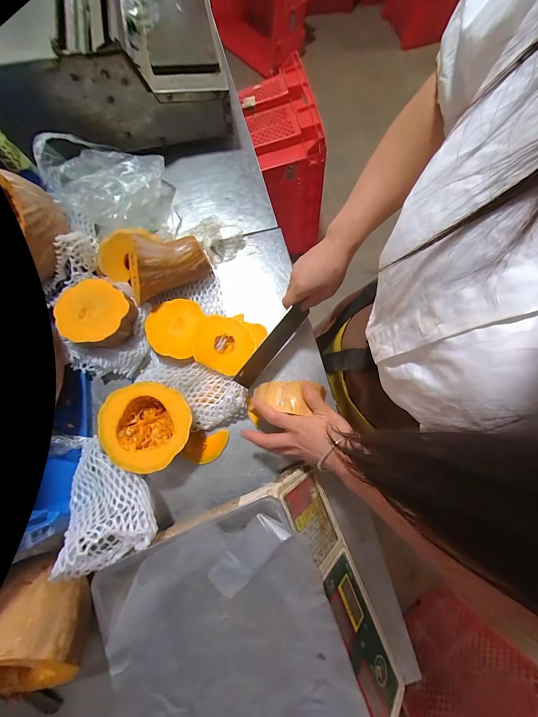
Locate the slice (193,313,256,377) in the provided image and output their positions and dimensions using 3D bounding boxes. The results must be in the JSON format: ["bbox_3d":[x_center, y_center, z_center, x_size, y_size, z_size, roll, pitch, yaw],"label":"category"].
[{"bbox_3d":[-0.082,-0.027,0.466,0.105,0.020,0.105,4,71,-11],"label":"slice"}]

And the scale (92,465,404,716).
[{"bbox_3d":[-0.016,0.362,0.329,0.313,0.102,0.331,-21,79,-5],"label":"scale"}]

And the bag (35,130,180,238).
[{"bbox_3d":[-0.312,-0.342,0.511,0.203,0.101,0.190,17,78,3],"label":"bag"}]

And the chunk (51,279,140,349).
[{"bbox_3d":[-0.295,-0.076,0.445,0.124,0.052,0.109,39,80,7],"label":"chunk"}]

